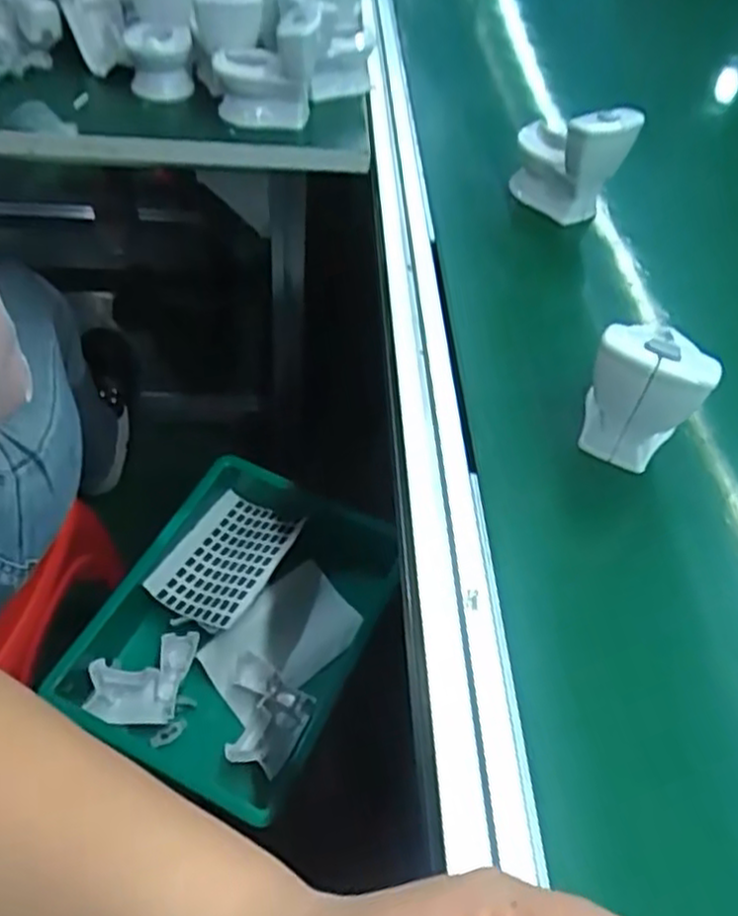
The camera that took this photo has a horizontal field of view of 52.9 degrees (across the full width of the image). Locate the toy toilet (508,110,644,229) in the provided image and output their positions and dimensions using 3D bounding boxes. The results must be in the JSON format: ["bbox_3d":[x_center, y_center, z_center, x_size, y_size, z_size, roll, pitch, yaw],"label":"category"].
[{"bbox_3d":[0.173,-0.264,0.641,0.054,0.112,0.085,-23,59,-17],"label":"toy toilet"}]

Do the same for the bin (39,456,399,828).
[{"bbox_3d":[-0.140,0.174,0.840,0.278,0.093,0.333,25,58,15],"label":"bin"}]

